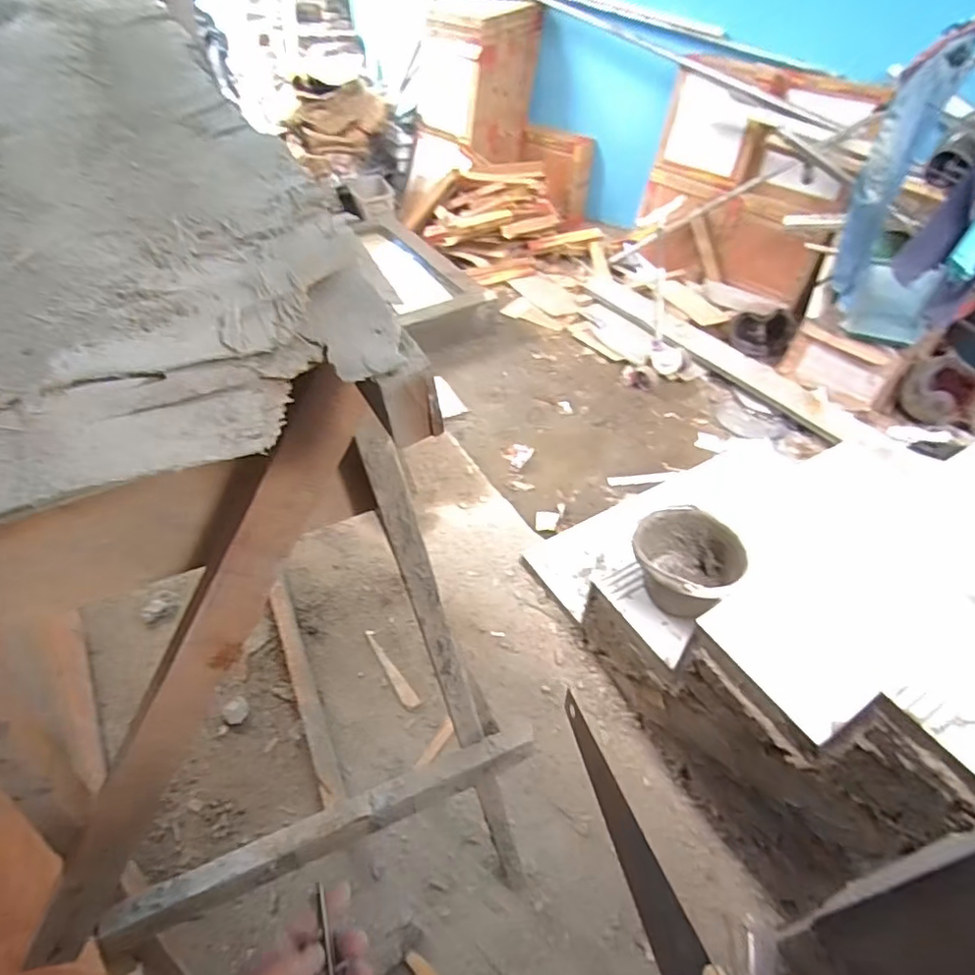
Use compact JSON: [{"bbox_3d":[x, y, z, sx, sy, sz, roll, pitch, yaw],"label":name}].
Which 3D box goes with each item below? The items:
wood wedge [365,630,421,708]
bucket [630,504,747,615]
[{"bbox_3d":[-0.255,0.472,1.556,0.040,0.015,0.252,-27,53,-25],"label":"wood wedge"},{"bbox_3d":[0.448,0.177,1.361,0.227,0.154,0.229,1,46,-1],"label":"bucket"}]

